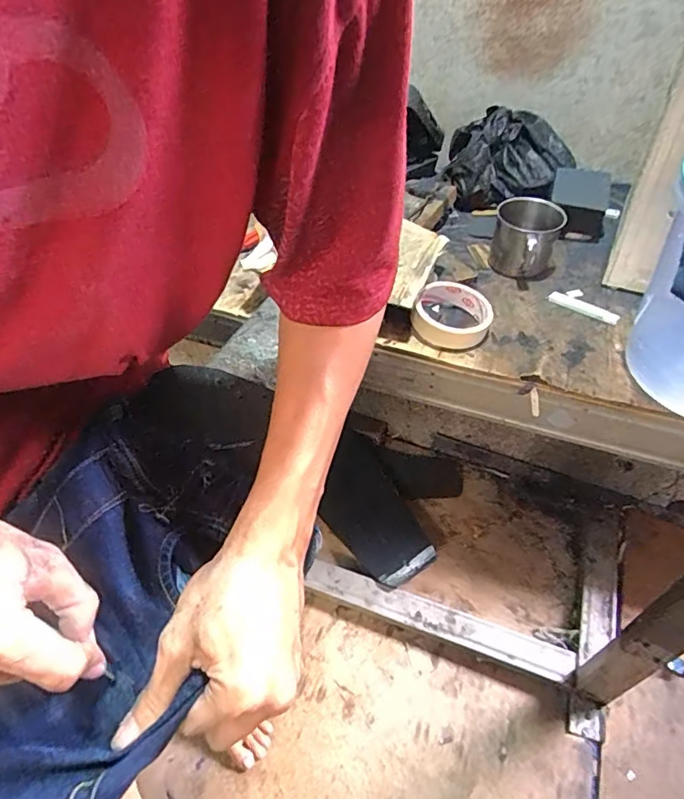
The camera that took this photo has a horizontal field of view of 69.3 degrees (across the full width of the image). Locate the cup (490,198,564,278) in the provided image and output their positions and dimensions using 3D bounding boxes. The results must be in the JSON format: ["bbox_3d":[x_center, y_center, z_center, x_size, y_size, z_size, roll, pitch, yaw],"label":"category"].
[{"bbox_3d":[0.232,-0.203,0.628,0.081,0.072,0.094,10,47,13],"label":"cup"}]

